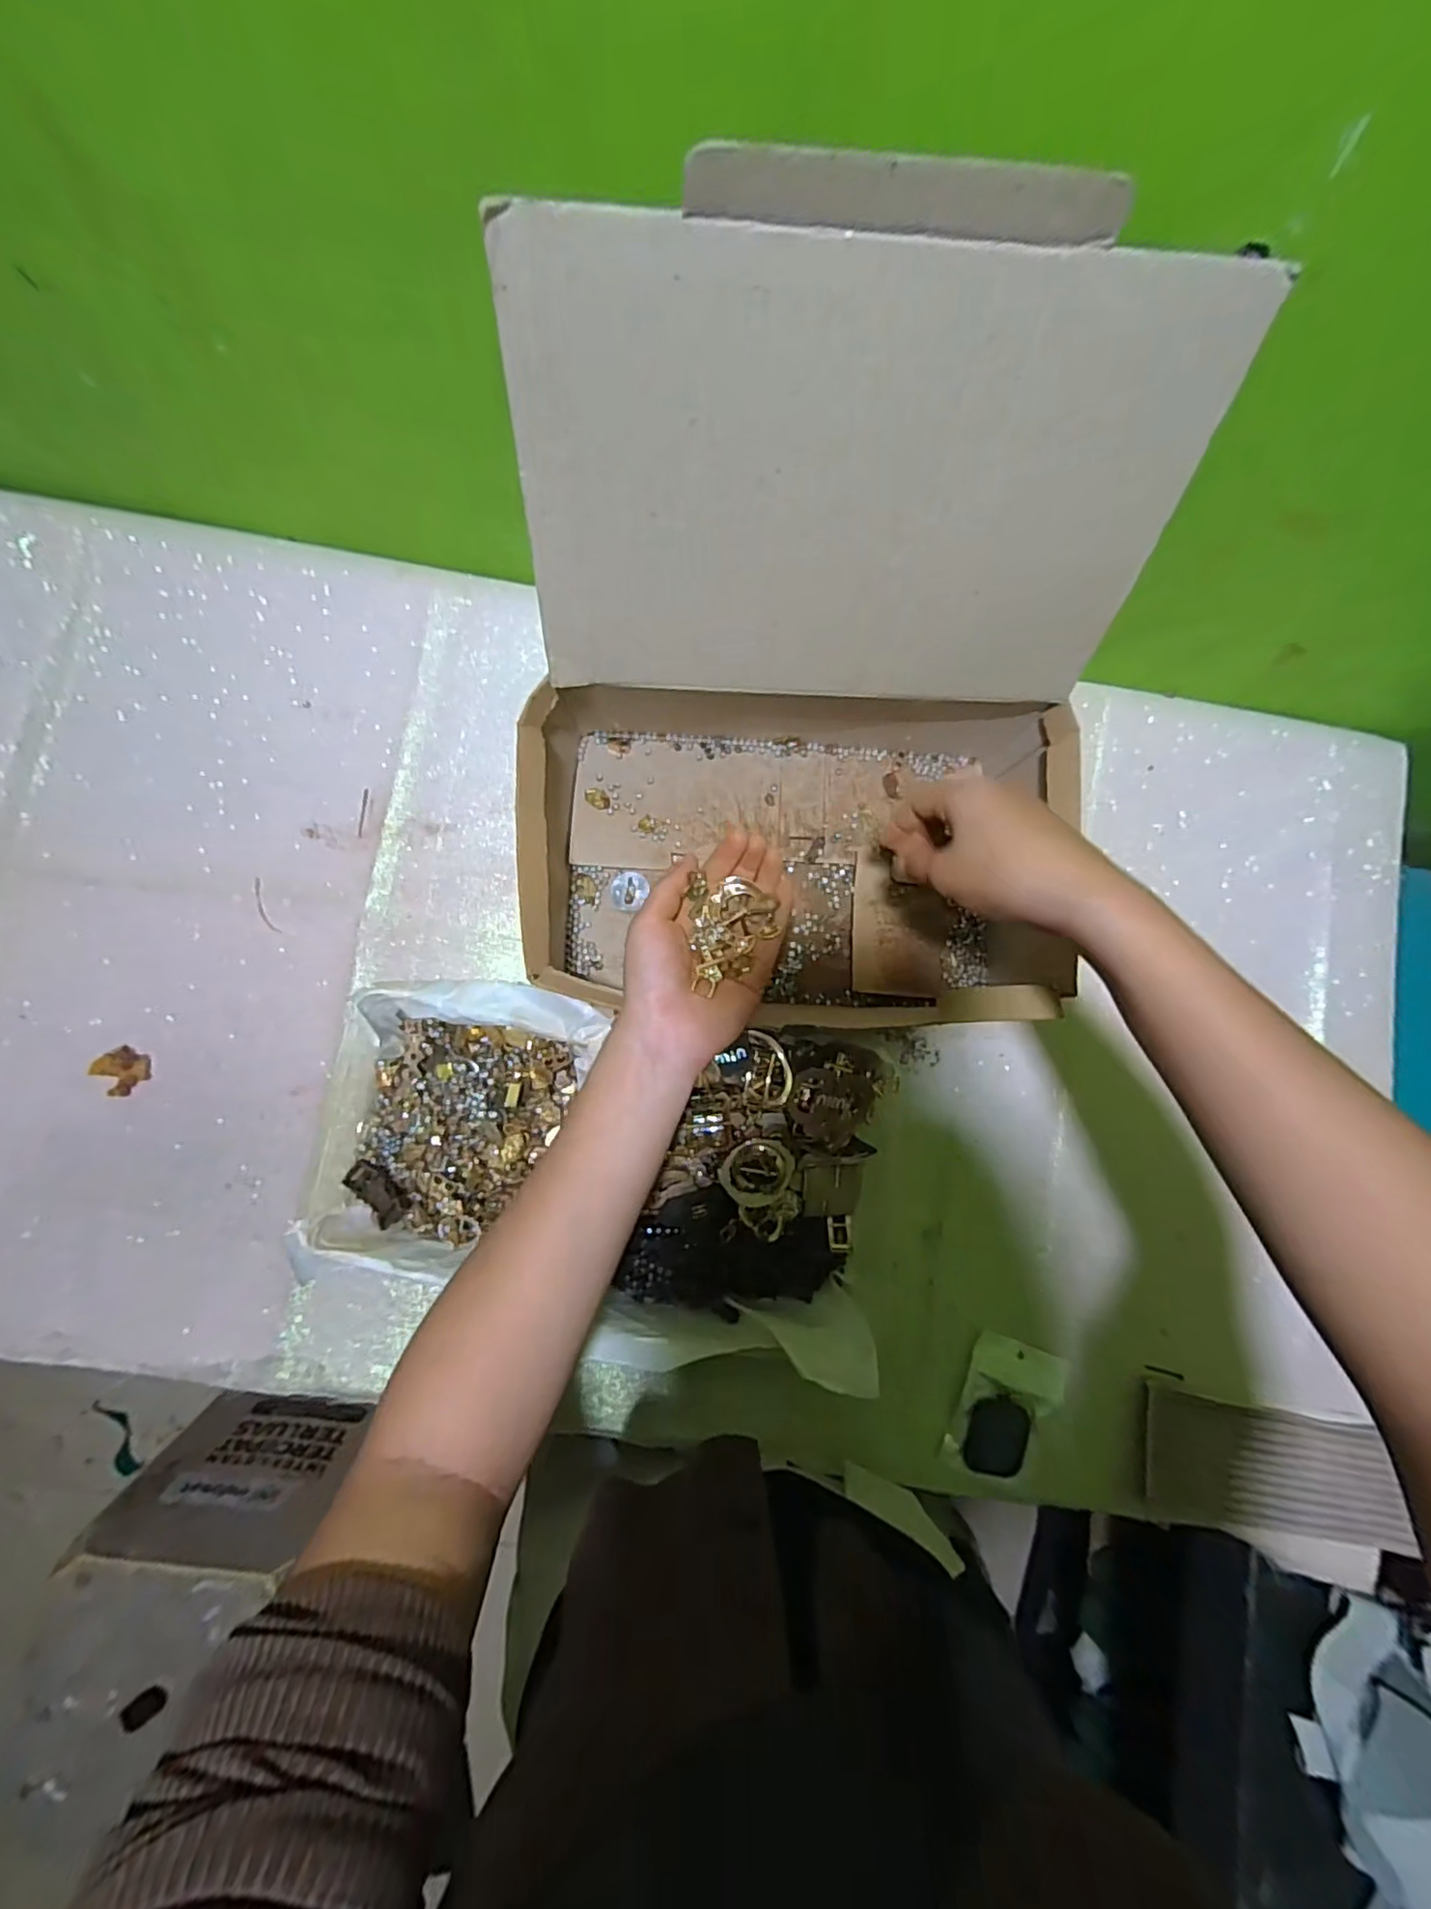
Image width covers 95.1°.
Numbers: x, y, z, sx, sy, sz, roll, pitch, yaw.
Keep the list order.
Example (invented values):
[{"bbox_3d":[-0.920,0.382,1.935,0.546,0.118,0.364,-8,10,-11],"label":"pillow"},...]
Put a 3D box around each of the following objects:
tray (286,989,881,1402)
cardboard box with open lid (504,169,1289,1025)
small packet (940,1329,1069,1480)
[{"bbox_3d":[-0.067,0.136,0.433,0.366,0.080,0.204,10,83,-3],"label":"tray"},{"bbox_3d":[0.054,-0.122,0.362,0.329,0.269,0.297,1,83,-4],"label":"cardboard box with open lid"},{"bbox_3d":[0.205,0.321,0.461,0.066,0.011,0.090,21,82,-1],"label":"small packet"}]

